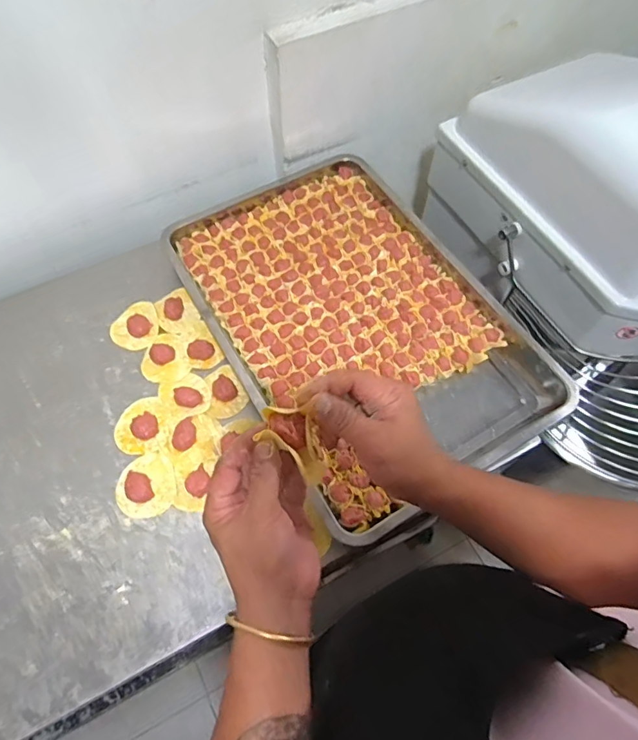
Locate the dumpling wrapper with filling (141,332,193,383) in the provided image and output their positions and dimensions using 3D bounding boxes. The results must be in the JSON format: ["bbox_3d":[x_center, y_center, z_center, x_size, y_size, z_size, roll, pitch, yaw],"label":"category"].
[{"bbox_3d":[-0.236,-0.020,0.728,0.069,0.024,0.083,-24,64,-12],"label":"dumpling wrapper with filling"}]

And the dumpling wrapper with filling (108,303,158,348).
[{"bbox_3d":[-0.289,-0.068,0.755,0.073,0.011,0.075,0,62,0],"label":"dumpling wrapper with filling"}]

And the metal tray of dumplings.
[{"bbox_3d":[0.047,-0.092,0.749,0.387,0.057,0.600,-28,65,-14],"label":"metal tray of dumplings"}]

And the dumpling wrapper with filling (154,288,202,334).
[{"bbox_3d":[-0.227,-0.093,0.767,0.060,0.014,0.070,-26,65,-13],"label":"dumpling wrapper with filling"}]

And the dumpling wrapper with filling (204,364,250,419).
[{"bbox_3d":[-0.141,0.032,0.707,0.059,0.013,0.076,-28,66,-14],"label":"dumpling wrapper with filling"}]

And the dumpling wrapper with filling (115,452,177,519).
[{"bbox_3d":[-0.230,0.153,0.640,0.076,0.007,0.082,0,62,0],"label":"dumpling wrapper with filling"}]

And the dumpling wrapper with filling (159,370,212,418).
[{"bbox_3d":[-0.195,0.036,0.699,0.067,0.011,0.068,0,62,0],"label":"dumpling wrapper with filling"}]

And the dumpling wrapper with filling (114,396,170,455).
[{"bbox_3d":[-0.250,0.076,0.680,0.073,0.010,0.084,-1,62,0],"label":"dumpling wrapper with filling"}]

